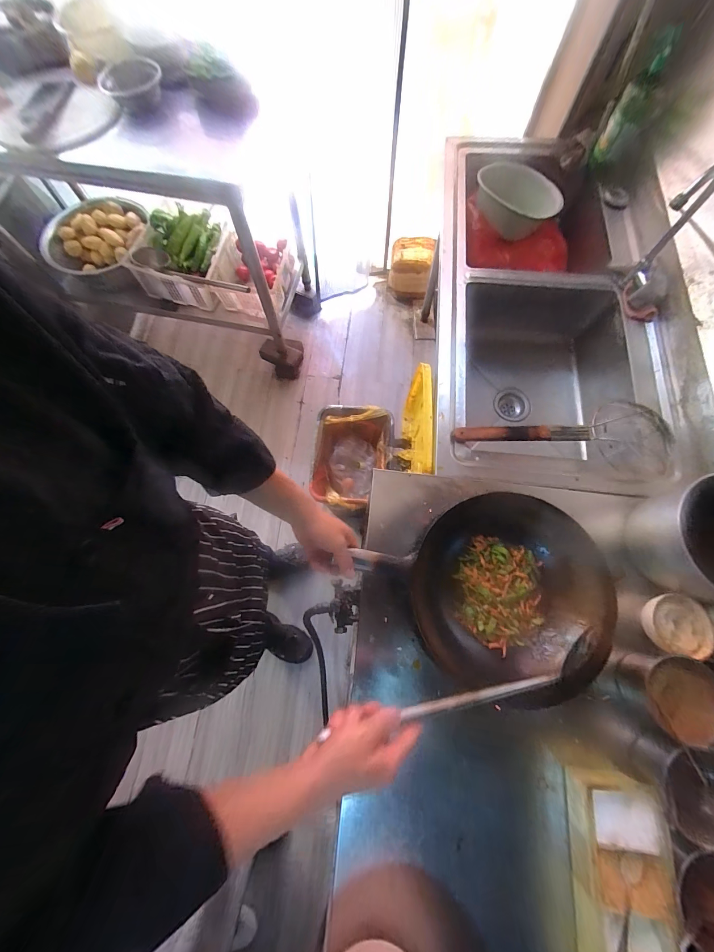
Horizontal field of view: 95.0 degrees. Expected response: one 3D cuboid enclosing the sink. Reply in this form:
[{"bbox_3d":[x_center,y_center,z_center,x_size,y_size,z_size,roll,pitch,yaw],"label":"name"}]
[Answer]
[{"bbox_3d":[0.555,-0.461,0.965,0.559,0.275,1.084,8,73,3],"label":"sink"}]

